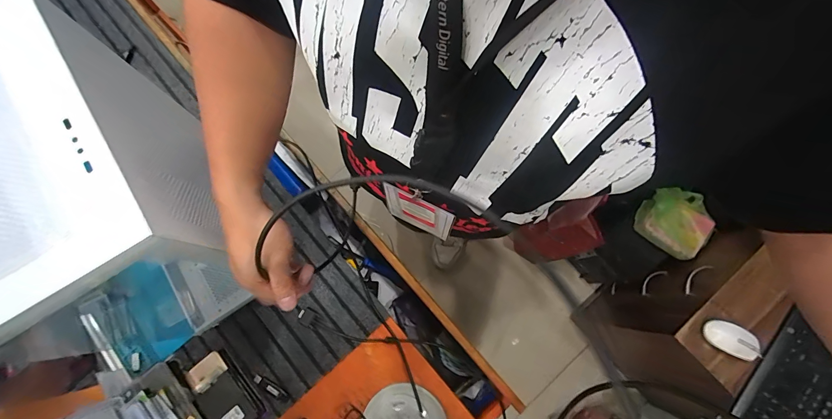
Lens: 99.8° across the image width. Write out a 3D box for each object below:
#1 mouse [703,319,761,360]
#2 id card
[{"bbox_3d":[0.684,0.280,0.755,0.101,0.030,0.059,26,79,8],"label":"mouse"},{"bbox_3d":[0.002,0.005,0.459,0.094,0.135,0.006,26,74,7],"label":"id card"}]

